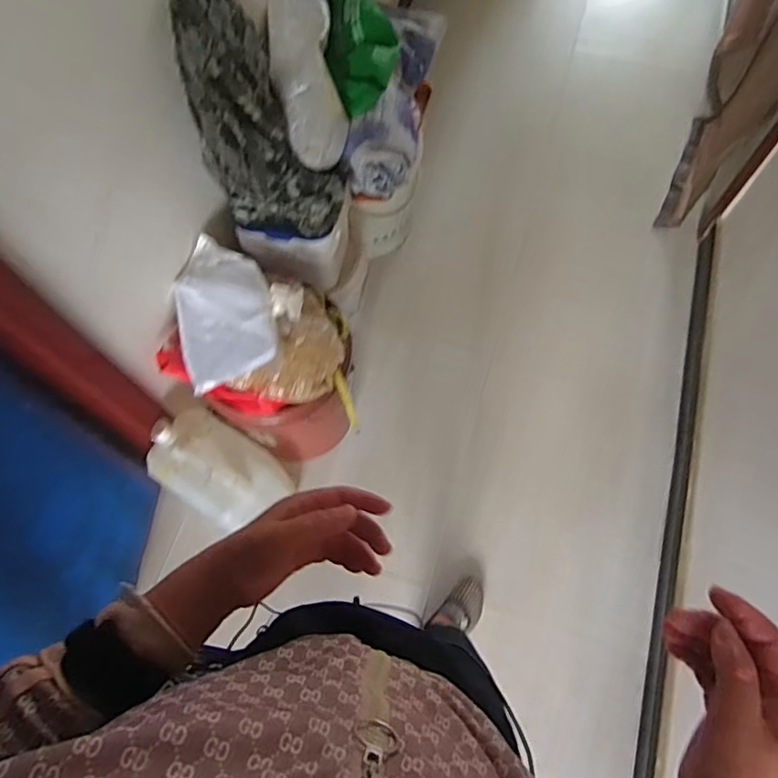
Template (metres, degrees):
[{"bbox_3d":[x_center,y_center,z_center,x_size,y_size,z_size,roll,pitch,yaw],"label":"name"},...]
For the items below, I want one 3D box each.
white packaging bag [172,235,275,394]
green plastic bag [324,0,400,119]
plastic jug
[{"bbox_3d":[-0.304,-0.154,1.057,0.175,0.065,0.304,-12,68,-4],"label":"white packaging bag"},{"bbox_3d":[-0.075,-0.745,1.203,0.170,0.116,0.344,-22,69,-8],"label":"green plastic bag"},{"bbox_3d":[-0.338,0.153,1.130,0.252,0.131,0.170,31,72,13],"label":"plastic jug"}]

